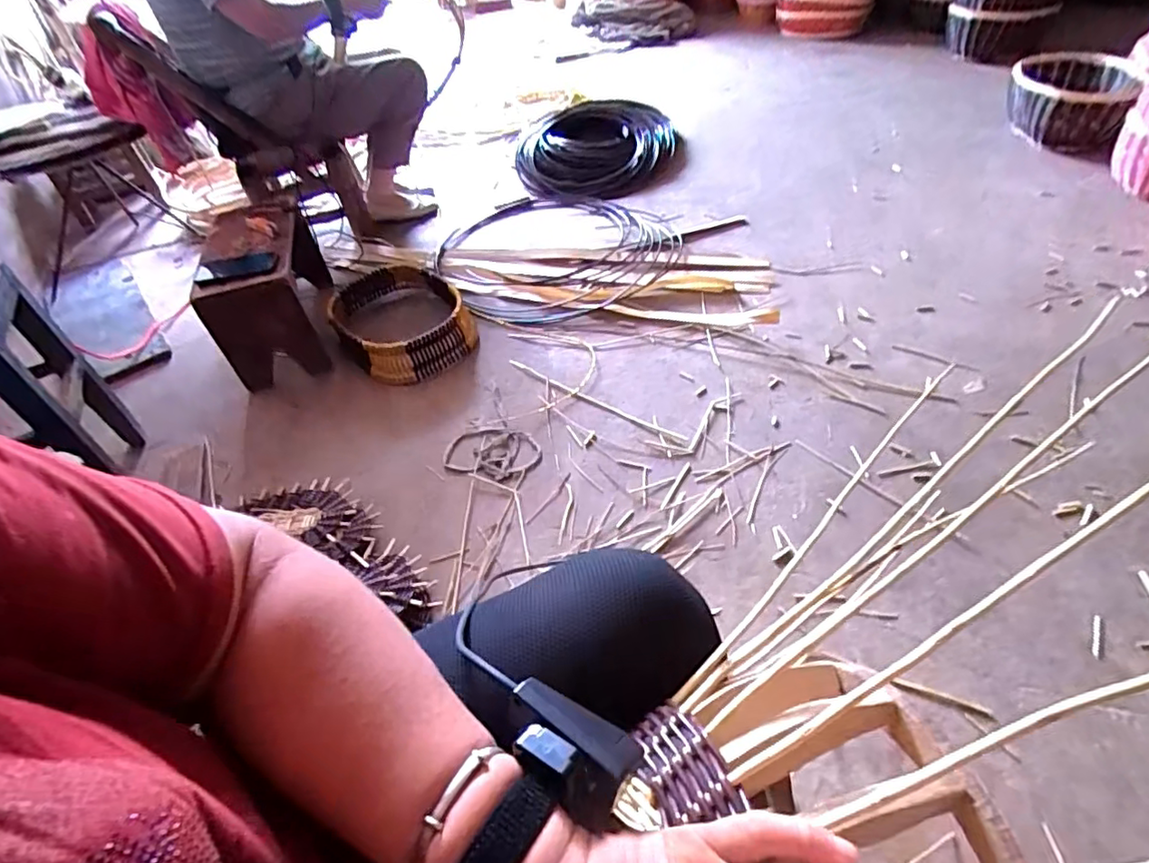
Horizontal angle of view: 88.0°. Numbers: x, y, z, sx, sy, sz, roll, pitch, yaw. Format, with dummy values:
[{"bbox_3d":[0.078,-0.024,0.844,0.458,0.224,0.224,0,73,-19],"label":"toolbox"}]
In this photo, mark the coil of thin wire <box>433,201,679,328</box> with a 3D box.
[{"bbox_3d":[-0.063,-0.493,1.611,0.662,0.028,0.590,16,48,17],"label":"coil of thin wire"}]

